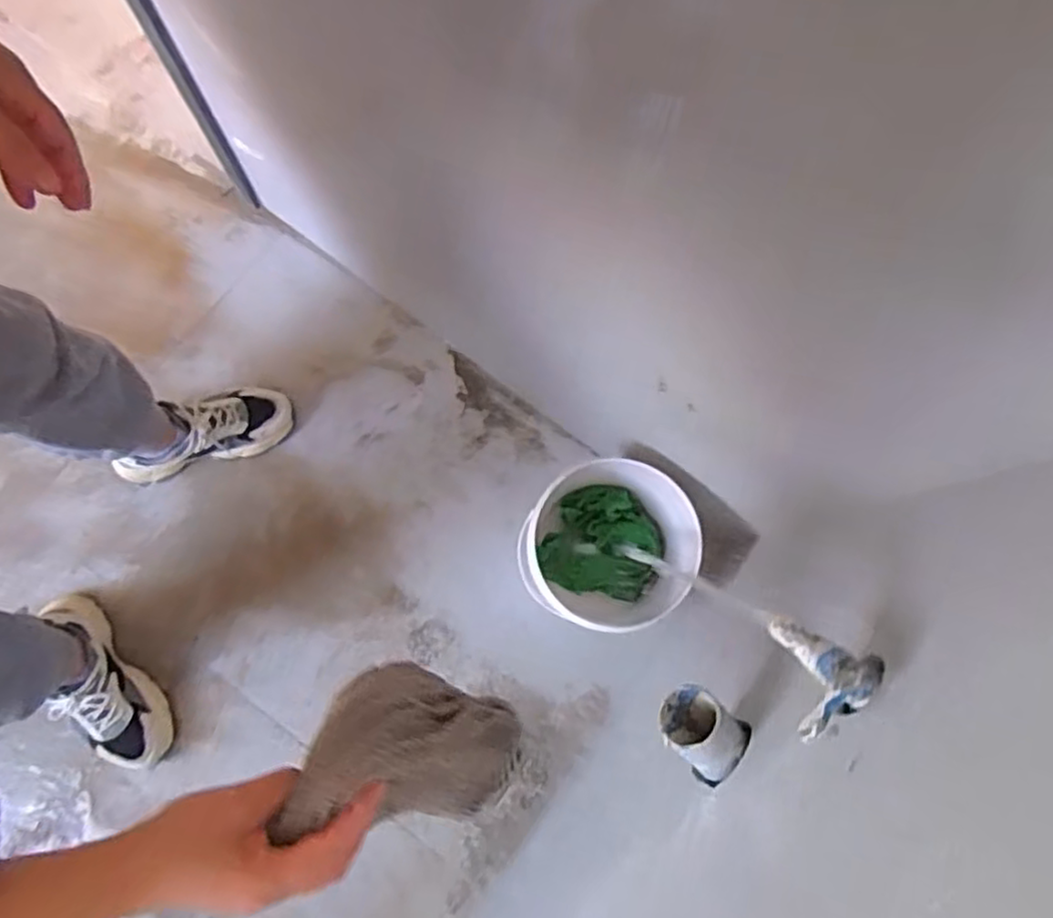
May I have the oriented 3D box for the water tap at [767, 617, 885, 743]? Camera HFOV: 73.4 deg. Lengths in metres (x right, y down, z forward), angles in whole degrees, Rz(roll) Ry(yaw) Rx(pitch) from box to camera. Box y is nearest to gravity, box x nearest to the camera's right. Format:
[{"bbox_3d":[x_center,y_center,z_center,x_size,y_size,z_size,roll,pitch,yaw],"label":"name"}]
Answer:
[{"bbox_3d":[0.188,0.142,0.459,0.036,0.073,0.076,2,78,-3],"label":"water tap"}]

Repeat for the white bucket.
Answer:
[{"bbox_3d":[0.106,0.118,0.955,0.204,0.195,0.208,1,78,-3],"label":"white bucket"}]

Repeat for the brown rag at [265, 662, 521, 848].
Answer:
[{"bbox_3d":[-0.071,0.194,0.469,0.123,0.112,0.089,12,78,2],"label":"brown rag"}]

